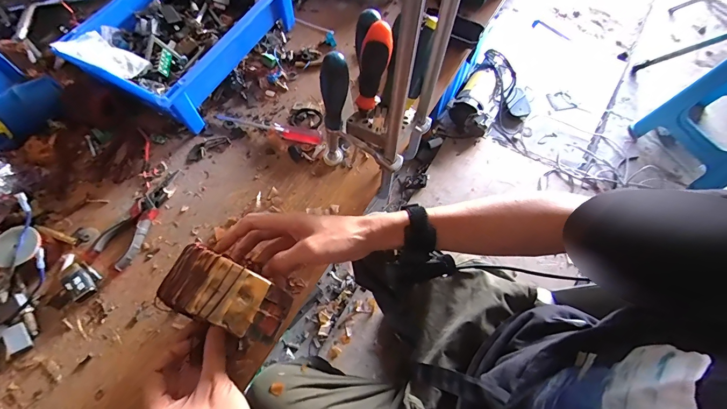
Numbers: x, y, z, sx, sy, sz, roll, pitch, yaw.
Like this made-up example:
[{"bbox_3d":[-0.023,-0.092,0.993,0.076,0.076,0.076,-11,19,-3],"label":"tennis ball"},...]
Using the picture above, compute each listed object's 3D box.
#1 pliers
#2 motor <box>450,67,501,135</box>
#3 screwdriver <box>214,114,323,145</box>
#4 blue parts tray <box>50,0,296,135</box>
[{"bbox_3d":[-0.300,0.023,0.477,0.054,0.013,0.155,32,70,12],"label":"pliers"},{"bbox_3d":[0.470,-0.421,1.407,0.167,0.117,0.277,29,68,13],"label":"motor"},{"bbox_3d":[-0.148,-0.121,0.539,0.175,0.019,0.024,15,67,6],"label":"screwdriver"},{"bbox_3d":[-0.290,-0.284,0.570,0.231,0.086,0.305,27,68,10],"label":"blue parts tray"}]

